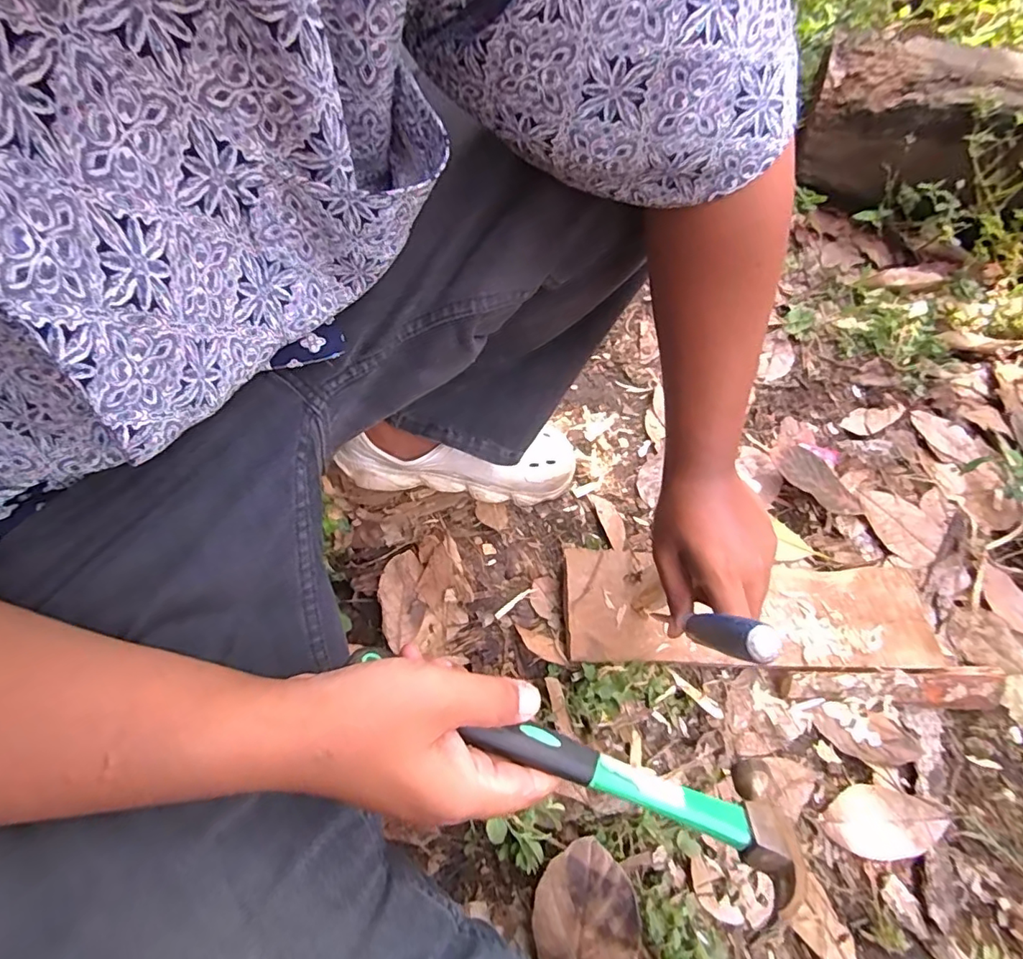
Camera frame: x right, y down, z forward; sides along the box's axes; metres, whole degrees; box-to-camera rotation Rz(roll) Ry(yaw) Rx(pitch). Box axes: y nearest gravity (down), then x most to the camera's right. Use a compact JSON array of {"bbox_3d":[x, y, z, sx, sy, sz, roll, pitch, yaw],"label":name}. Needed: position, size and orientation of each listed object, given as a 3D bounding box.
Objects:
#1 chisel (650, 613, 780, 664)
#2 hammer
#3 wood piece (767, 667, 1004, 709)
[{"bbox_3d":[0.142,0.114,0.415,0.019,0.234,0.024,7,79,3],"label":"chisel"},{"bbox_3d":[0.036,0.152,0.294,0.256,0.039,0.057,24,61,-5],"label":"hammer"},{"bbox_3d":[0.391,0.206,0.547,0.239,0.020,0.037,0,60,-1],"label":"wood piece"}]

